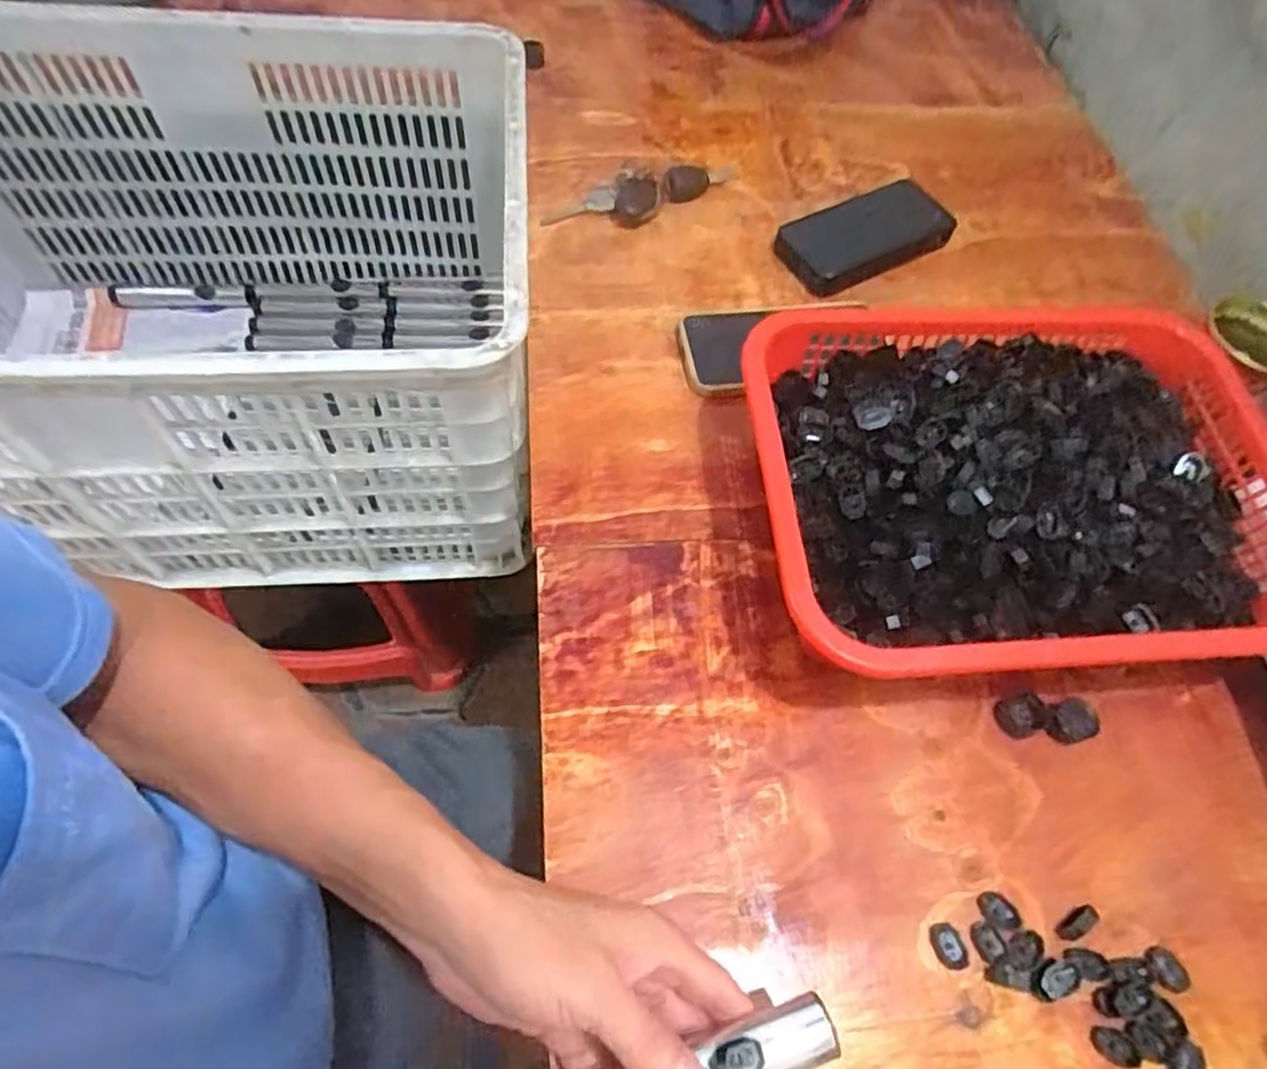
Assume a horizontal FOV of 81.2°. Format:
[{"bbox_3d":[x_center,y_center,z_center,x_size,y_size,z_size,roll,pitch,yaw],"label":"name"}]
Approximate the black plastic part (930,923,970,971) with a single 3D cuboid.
[{"bbox_3d":[0.169,0.220,0.395,0.016,0.005,0.022,-10,62,-10],"label":"black plastic part"}]

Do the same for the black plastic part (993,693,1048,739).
[{"bbox_3d":[0.239,0.112,0.455,0.022,0.020,0.024,1,62,-1],"label":"black plastic part"}]

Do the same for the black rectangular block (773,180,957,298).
[{"bbox_3d":[0.207,-0.265,0.648,0.153,0.022,0.076,-23,65,-13],"label":"black rectangular block"}]

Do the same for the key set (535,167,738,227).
[{"bbox_3d":[0.011,-0.305,0.662,0.183,0.023,0.048,-19,64,-14],"label":"key set"}]

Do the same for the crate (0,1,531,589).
[{"bbox_3d":[-0.408,-0.204,0.678,0.631,0.316,0.419,1,61,-4],"label":"crate"}]

